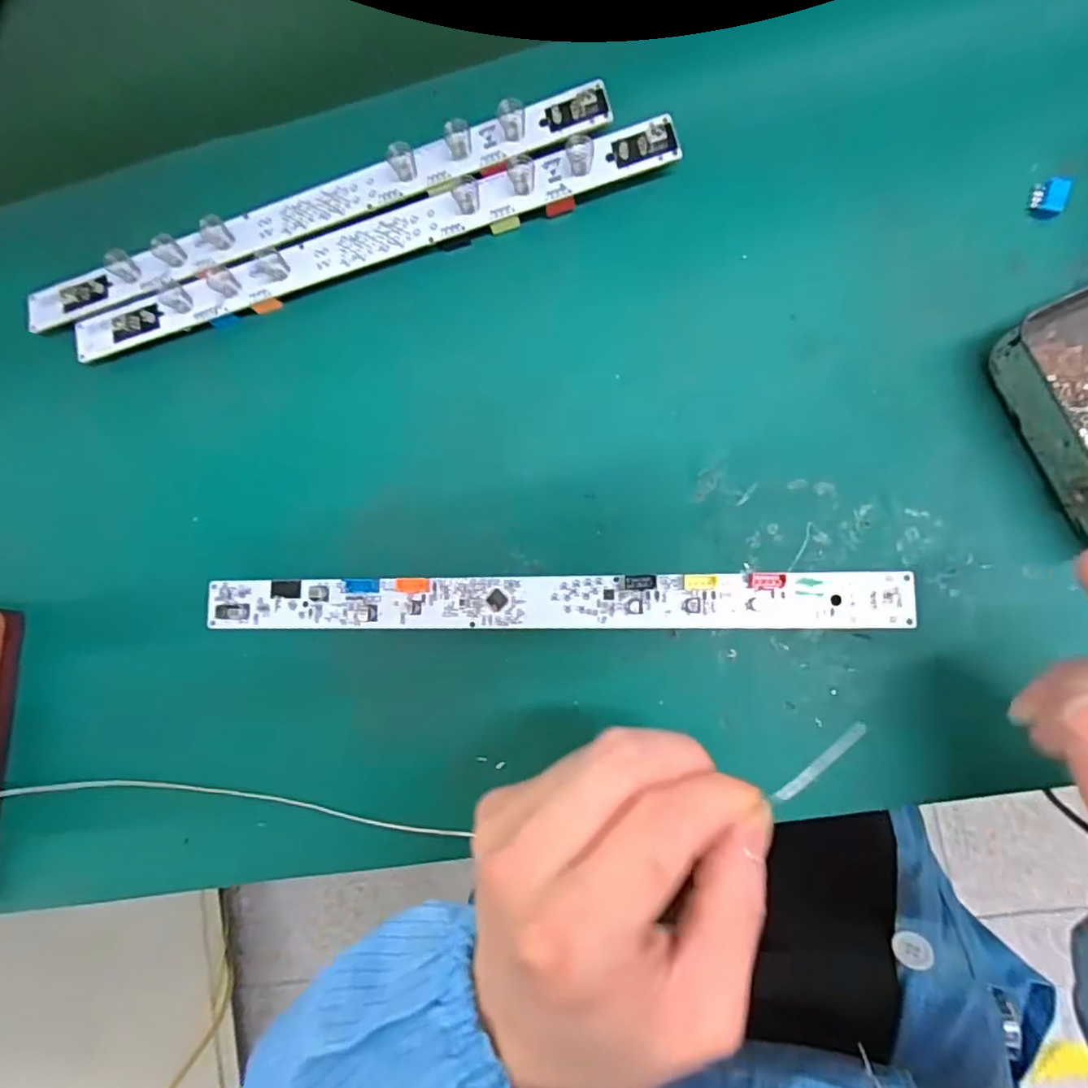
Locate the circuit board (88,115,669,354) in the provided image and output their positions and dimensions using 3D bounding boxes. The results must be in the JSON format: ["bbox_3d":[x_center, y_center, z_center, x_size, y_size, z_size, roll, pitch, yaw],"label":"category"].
[{"bbox_3d":[-0.084,-0.133,0.259,0.283,0.017,0.023,-14,85,7],"label":"circuit board"}]

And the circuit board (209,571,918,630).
[{"bbox_3d":[-0.004,0.024,0.242,0.284,0.015,0.022,-1,89,9],"label":"circuit board"}]

